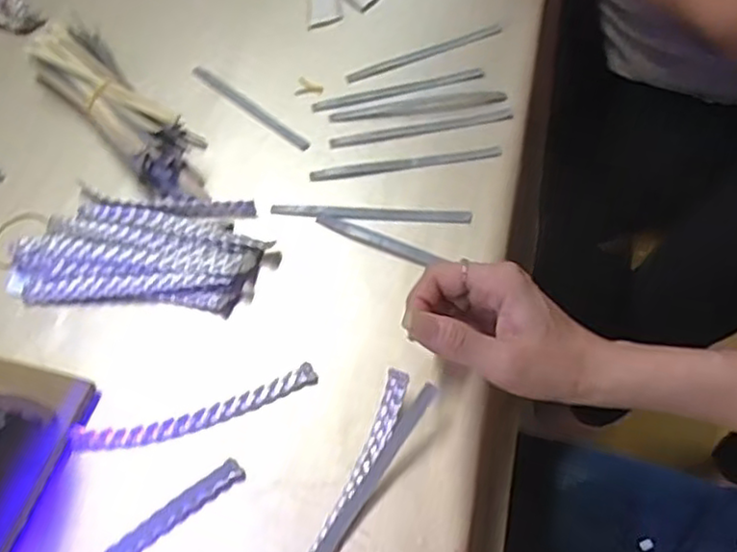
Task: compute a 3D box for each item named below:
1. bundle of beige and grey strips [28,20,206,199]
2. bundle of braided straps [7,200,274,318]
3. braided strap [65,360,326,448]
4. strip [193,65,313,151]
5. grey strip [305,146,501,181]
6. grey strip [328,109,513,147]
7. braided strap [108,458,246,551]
[{"bbox_3d":[-0.202,-0.141,0.547,0.060,0.040,0.225,-38,61,-20],"label":"bundle of beige and grey strips"},{"bbox_3d":[-0.162,-0.014,0.476,0.168,0.015,0.082,8,56,10],"label":"bundle of braided straps"},{"bbox_3d":[-0.104,0.082,0.415,0.148,0.005,0.019,-16,56,-7],"label":"braided strap"},{"bbox_3d":[-0.099,-0.142,0.570,0.146,0.005,0.011,38,66,26],"label":"strip"},{"bbox_3d":[0.028,-0.086,0.520,0.144,0.006,0.010,-8,55,-1],"label":"grey strip"},{"bbox_3d":[0.041,-0.116,0.541,0.144,0.006,0.013,-9,55,-2],"label":"grey strip"},{"bbox_3d":[-0.132,0.149,0.372,0.147,0.005,0.014,-35,60,-18],"label":"braided strap"}]

